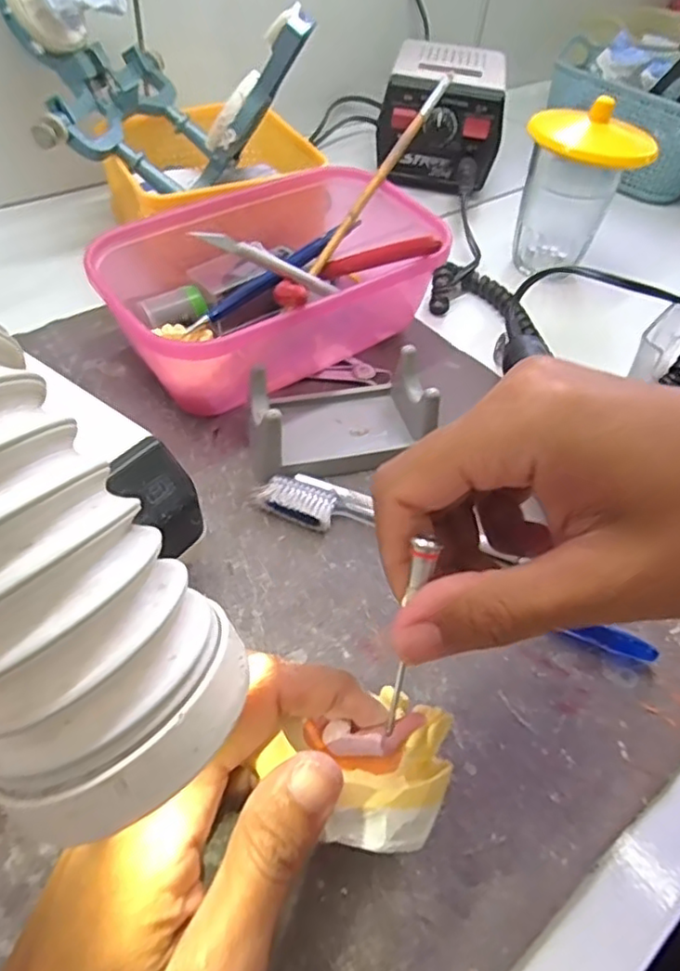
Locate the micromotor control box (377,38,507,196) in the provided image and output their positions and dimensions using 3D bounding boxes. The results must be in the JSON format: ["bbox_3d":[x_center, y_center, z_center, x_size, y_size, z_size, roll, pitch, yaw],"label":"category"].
[{"bbox_3d":[0.092,-0.326,0.552,0.101,0.077,0.122,14,49,6],"label":"micromotor control box"}]

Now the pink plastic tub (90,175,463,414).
[{"bbox_3d":[-0.042,-0.125,0.379,0.197,0.070,0.149,-24,56,-24],"label":"pink plastic tub"}]

